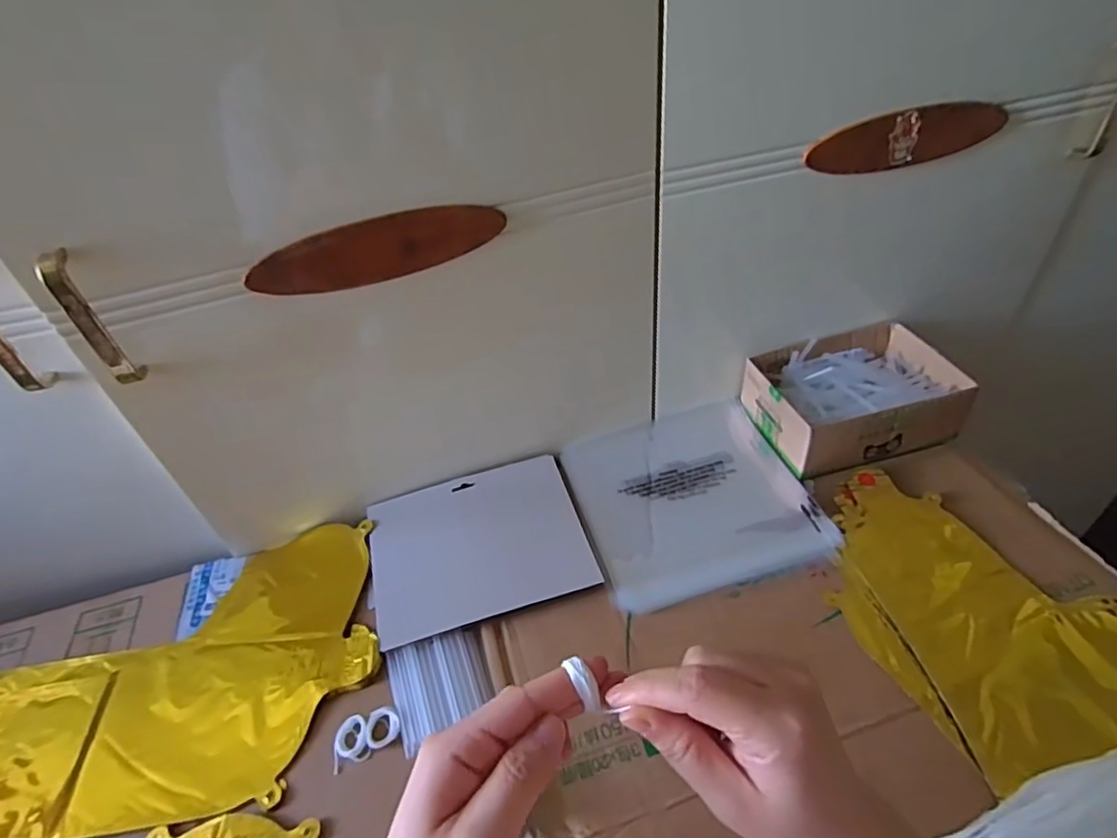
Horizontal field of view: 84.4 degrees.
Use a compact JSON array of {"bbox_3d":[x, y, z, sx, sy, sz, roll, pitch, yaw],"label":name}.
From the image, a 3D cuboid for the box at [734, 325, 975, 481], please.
[{"bbox_3d":[0.303,-0.028,0.643,0.189,0.061,0.142,-13,45,-7],"label":"box"}]

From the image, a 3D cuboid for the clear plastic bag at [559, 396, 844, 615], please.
[{"bbox_3d":[0.127,0.073,0.616,0.215,0.017,0.220,-14,45,-8],"label":"clear plastic bag"}]

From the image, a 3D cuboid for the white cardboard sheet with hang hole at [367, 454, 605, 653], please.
[{"bbox_3d":[-0.076,0.114,0.578,0.192,0.008,0.158,-15,45,-9],"label":"white cardboard sheet with hang hole"}]

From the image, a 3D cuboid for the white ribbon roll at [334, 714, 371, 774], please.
[{"bbox_3d":[-0.155,0.241,0.460,0.027,0.006,0.033,-17,46,-11],"label":"white ribbon roll"}]

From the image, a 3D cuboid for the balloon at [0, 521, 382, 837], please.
[{"bbox_3d":[-0.354,0.225,0.512,0.398,0.016,0.224,-14,45,-8],"label":"balloon"}]

